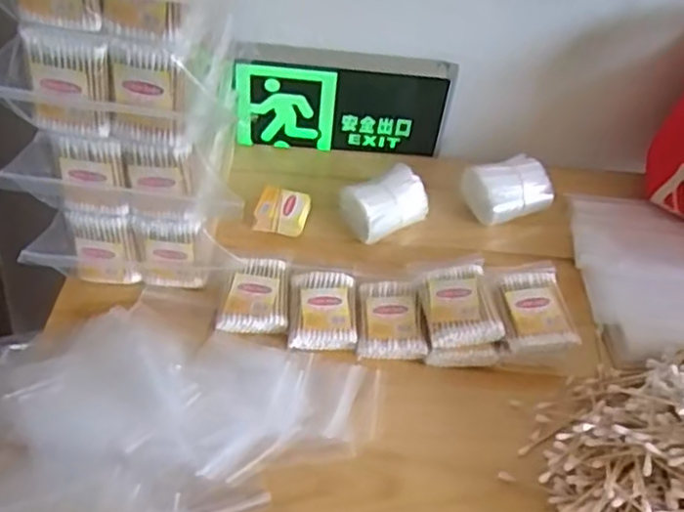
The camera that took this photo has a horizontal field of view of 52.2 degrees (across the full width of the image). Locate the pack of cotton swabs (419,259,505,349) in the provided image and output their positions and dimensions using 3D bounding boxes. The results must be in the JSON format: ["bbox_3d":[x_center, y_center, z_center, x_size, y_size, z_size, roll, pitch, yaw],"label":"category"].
[{"bbox_3d":[0.095,0.040,0.581,0.057,0.021,0.082,-3,46,-8],"label":"pack of cotton swabs"}]

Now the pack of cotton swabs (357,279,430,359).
[{"bbox_3d":[0.040,0.049,0.582,0.052,0.011,0.076,2,46,-3],"label":"pack of cotton swabs"}]

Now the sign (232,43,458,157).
[{"bbox_3d":[0.001,-0.158,0.722,0.214,0.113,0.024,3,46,-3],"label":"sign"}]

